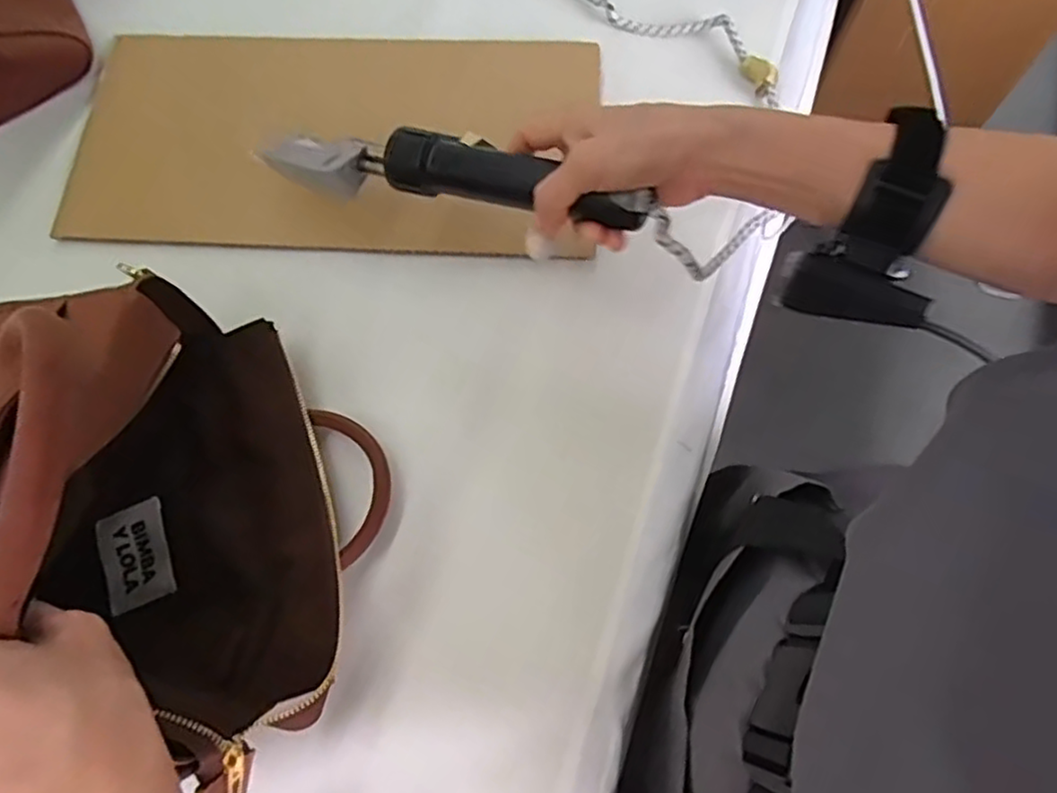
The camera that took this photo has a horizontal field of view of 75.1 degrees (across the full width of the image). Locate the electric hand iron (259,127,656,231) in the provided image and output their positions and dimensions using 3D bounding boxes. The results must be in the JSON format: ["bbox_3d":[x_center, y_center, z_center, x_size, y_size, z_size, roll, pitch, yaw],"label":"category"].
[{"bbox_3d":[-0.060,-0.140,0.421,0.277,0.027,0.043,14,72,21],"label":"electric hand iron"}]

